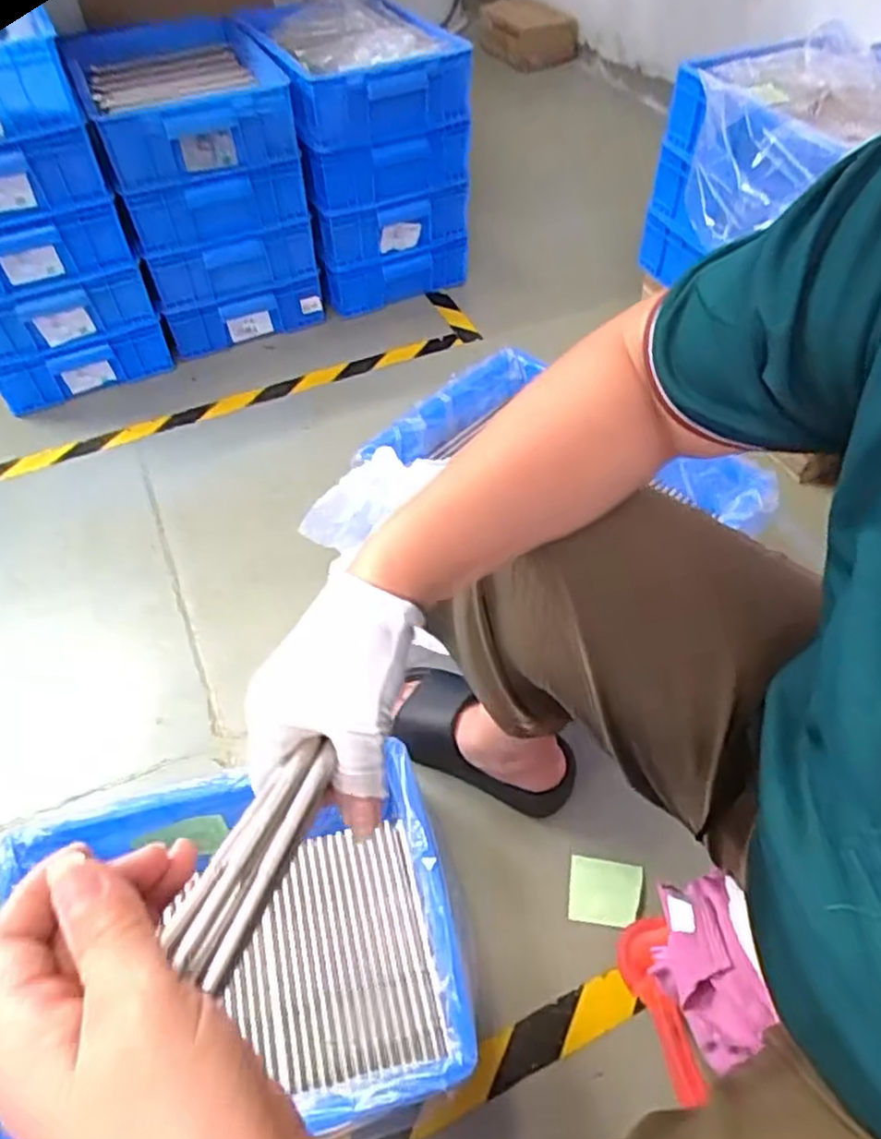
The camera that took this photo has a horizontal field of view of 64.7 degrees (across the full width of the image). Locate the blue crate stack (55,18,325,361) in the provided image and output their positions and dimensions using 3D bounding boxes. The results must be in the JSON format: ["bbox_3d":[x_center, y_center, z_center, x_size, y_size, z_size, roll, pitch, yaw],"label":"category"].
[{"bbox_3d":[-0.378,-0.600,1.171,0.273,0.456,0.264,-19,54,-13],"label":"blue crate stack"}]

